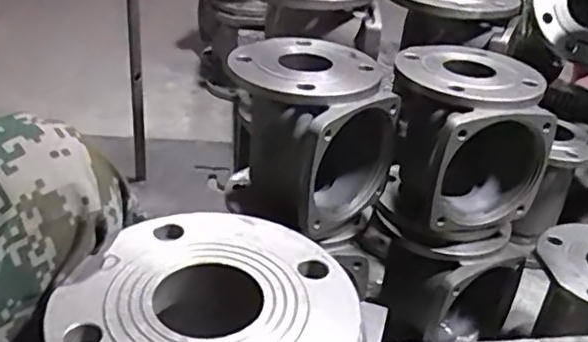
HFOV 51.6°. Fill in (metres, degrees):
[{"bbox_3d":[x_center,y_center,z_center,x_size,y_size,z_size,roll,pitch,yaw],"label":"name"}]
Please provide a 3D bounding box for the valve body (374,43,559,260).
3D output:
[{"bbox_3d":[0.203,-0.026,0.793,0.171,0.218,0.179,-3,32,-13],"label":"valve body"}]

